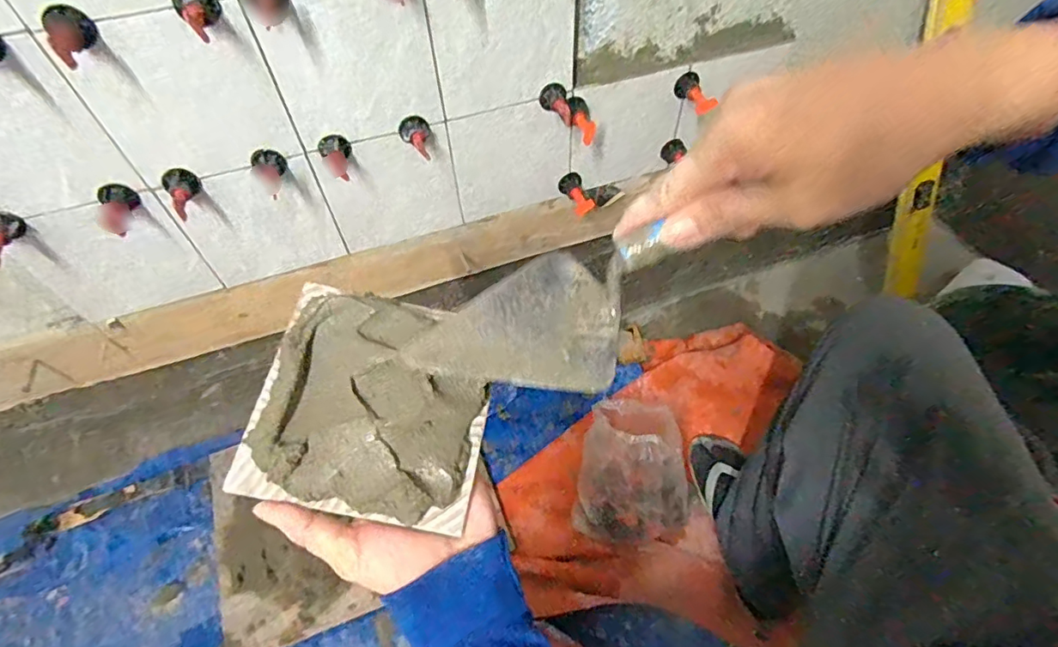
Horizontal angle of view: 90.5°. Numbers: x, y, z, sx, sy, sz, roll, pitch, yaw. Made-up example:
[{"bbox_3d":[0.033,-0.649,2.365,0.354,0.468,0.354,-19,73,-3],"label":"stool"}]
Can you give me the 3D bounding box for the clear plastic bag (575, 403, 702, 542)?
[{"bbox_3d":[0.164,0.202,0.761,0.171,0.186,0.191,9,55,9],"label":"clear plastic bag"}]

